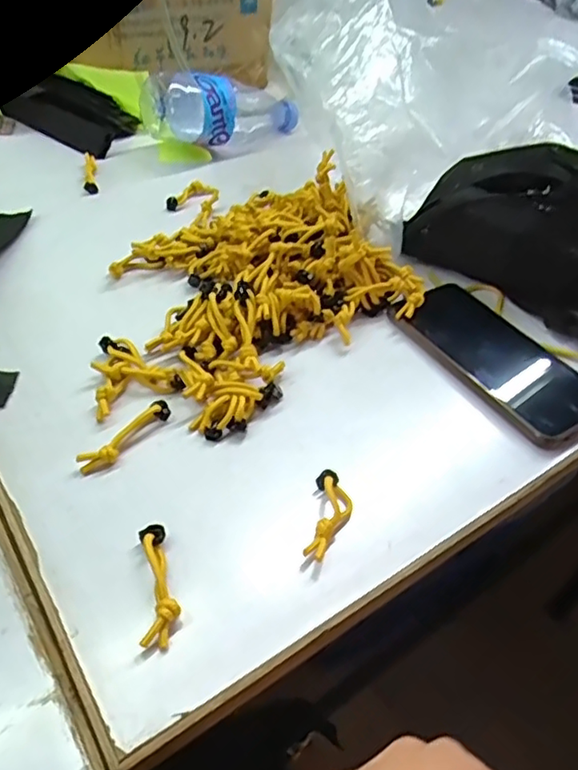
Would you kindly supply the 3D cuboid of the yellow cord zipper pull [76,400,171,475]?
[{"bbox_3d":[-0.097,0.030,0.351,0.013,0.010,0.064,31,50,22],"label":"yellow cord zipper pull"}]

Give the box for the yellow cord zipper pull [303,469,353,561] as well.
[{"bbox_3d":[0.023,0.073,0.323,0.023,0.018,0.056,10,46,3],"label":"yellow cord zipper pull"}]

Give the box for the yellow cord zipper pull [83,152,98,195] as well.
[{"bbox_3d":[-0.199,-0.213,0.588,0.012,0.008,0.077,-7,46,-13],"label":"yellow cord zipper pull"}]

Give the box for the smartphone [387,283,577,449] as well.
[{"bbox_3d":[0.151,-0.024,0.433,0.080,0.016,0.165,-22,52,-26],"label":"smartphone"}]

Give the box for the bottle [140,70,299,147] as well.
[{"bbox_3d":[-0.066,-0.305,0.649,0.185,0.084,0.067,-23,52,-27],"label":"bottle"}]

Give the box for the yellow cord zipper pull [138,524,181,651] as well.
[{"bbox_3d":[-0.064,0.095,0.286,0.017,0.014,0.061,-5,47,-11],"label":"yellow cord zipper pull"}]

